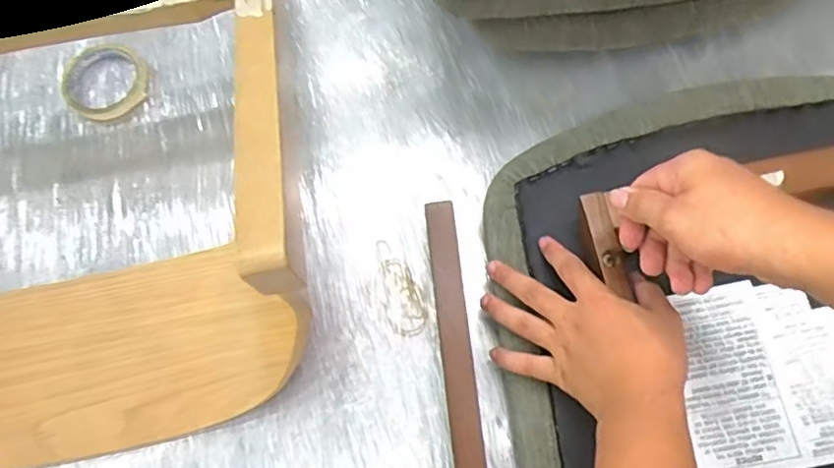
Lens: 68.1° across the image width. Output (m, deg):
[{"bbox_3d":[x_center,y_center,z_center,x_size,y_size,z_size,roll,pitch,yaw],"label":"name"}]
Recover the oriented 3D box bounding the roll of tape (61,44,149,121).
[{"bbox_3d":[-0.358,-0.175,0.706,0.092,0.020,0.100,-1,72,4],"label":"roll of tape"}]

